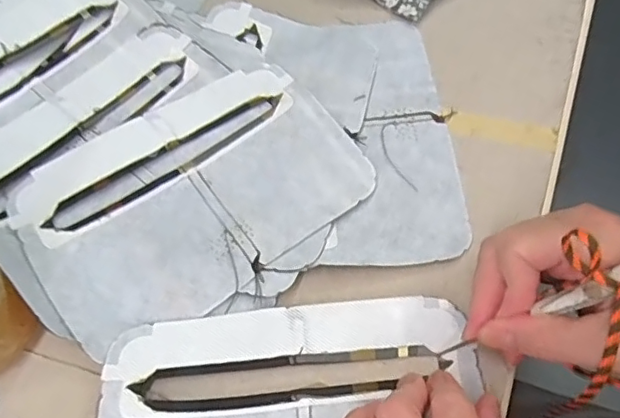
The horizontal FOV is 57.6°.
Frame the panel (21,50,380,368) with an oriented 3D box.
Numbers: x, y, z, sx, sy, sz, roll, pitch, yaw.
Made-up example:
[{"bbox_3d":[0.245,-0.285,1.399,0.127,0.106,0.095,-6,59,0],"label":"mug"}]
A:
[{"bbox_3d":[-0.071,-0.013,0.345,0.193,0.011,0.136,-35,70,-16],"label":"panel"}]

